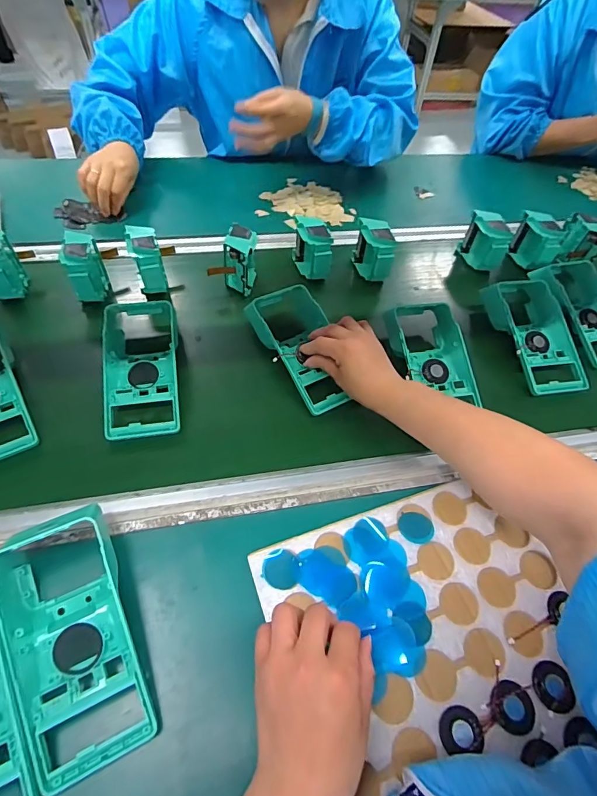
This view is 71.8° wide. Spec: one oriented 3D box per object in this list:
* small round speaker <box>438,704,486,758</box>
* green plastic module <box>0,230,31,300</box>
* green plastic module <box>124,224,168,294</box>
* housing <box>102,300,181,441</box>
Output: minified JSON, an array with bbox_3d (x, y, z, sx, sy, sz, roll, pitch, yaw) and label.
[{"bbox_3d":[0.124,0.253,0.314,0.033,0.004,0.028,-1,55,-5],"label":"small round speaker"},{"bbox_3d":[-0.405,-0.182,0.559,0.043,0.070,0.080,-26,60,-21],"label":"green plastic module"},{"bbox_3d":[-0.214,-0.189,0.590,0.043,0.081,0.076,-14,57,-14],"label":"green plastic module"},{"bbox_3d":[-0.184,-0.041,0.487,0.085,0.052,0.183,-7,55,-10],"label":"housing"}]

